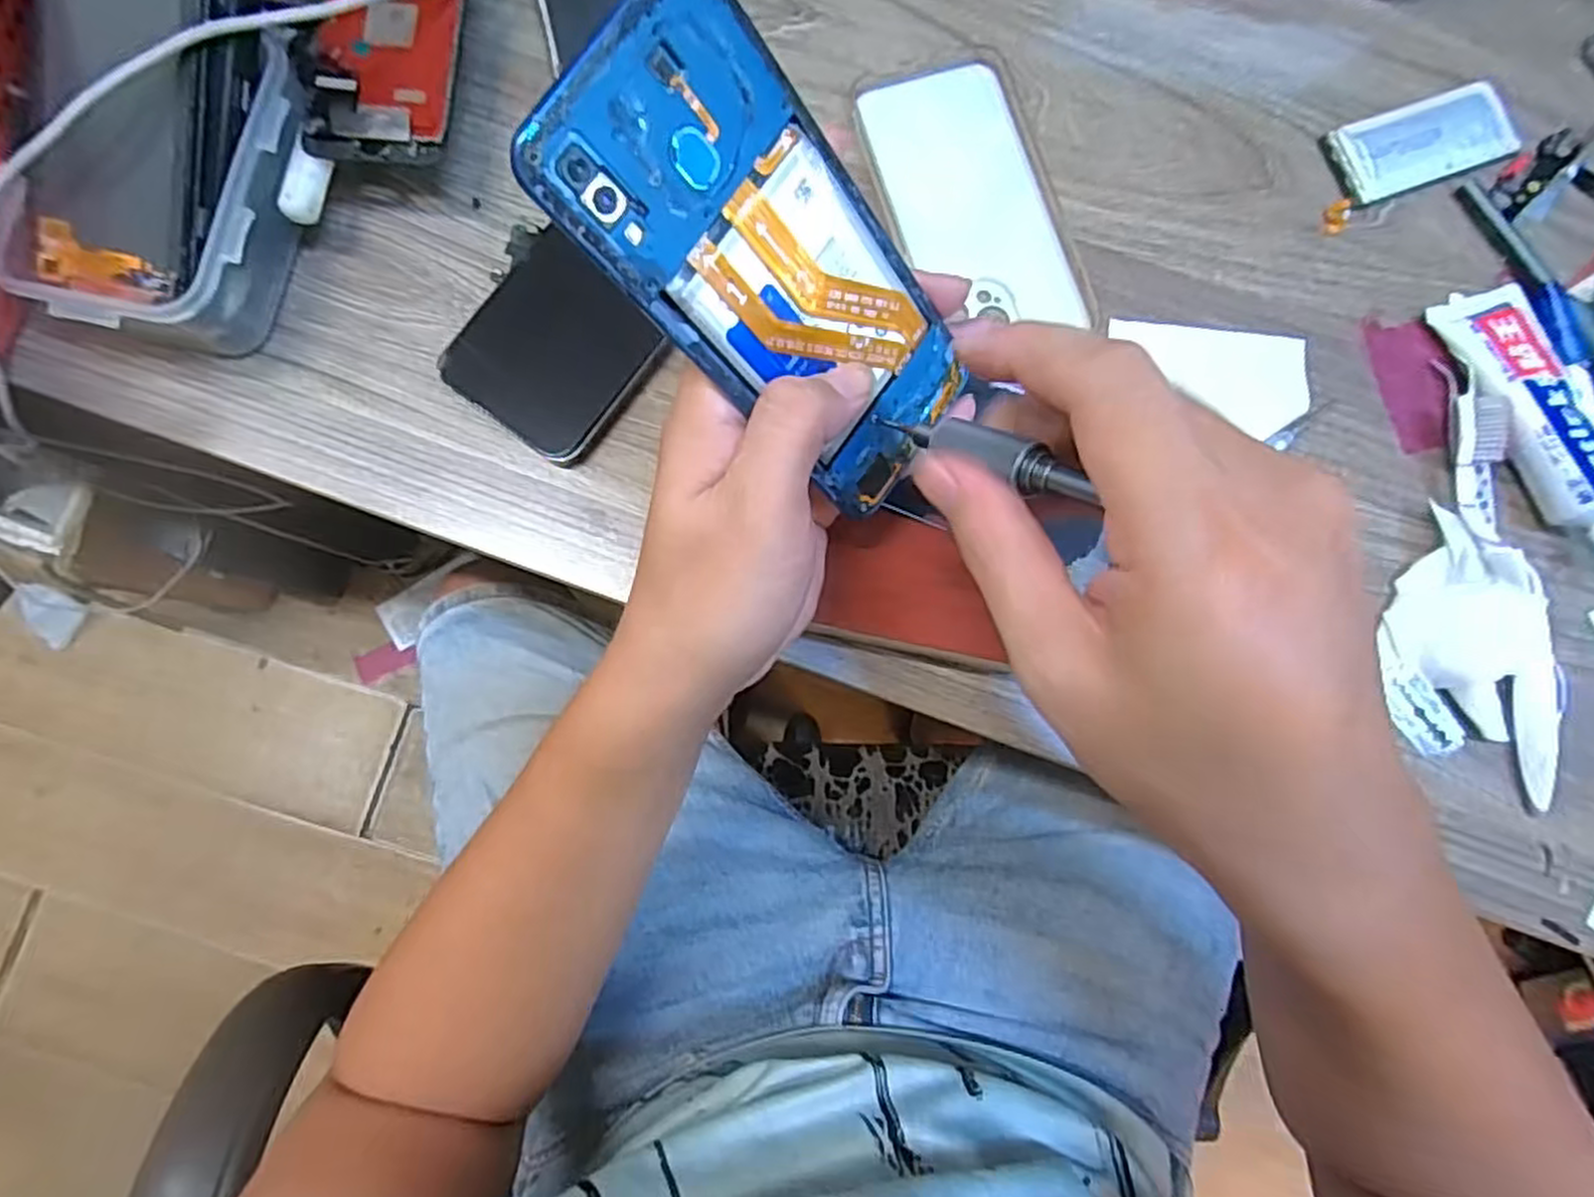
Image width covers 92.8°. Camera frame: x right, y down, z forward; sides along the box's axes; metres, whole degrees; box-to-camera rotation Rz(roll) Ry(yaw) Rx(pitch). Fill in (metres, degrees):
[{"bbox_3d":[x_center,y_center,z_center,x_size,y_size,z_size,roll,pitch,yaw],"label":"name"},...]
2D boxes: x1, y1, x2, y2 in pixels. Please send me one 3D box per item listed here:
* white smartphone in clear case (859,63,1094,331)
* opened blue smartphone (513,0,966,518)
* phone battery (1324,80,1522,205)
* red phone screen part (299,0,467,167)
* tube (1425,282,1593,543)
[{"bbox_3d":[0.084,-0.194,0.370,0.075,0.013,0.141,-17,82,-3],"label":"white smartphone in clear case"},{"bbox_3d":[-0.002,-0.093,0.226,0.072,0.153,0.004,-54,41,-3],"label":"opened blue smartphone"},{"bbox_3d":[0.310,-0.226,0.375,0.091,0.008,0.042,-19,82,-3],"label":"phone battery"},{"bbox_3d":[-0.185,-0.256,0.344,0.061,0.009,0.122,6,84,-10],"label":"red phone screen part"},{"bbox_3d":[0.340,-0.080,0.343,0.044,0.020,0.140,-13,82,-2],"label":"tube"}]

